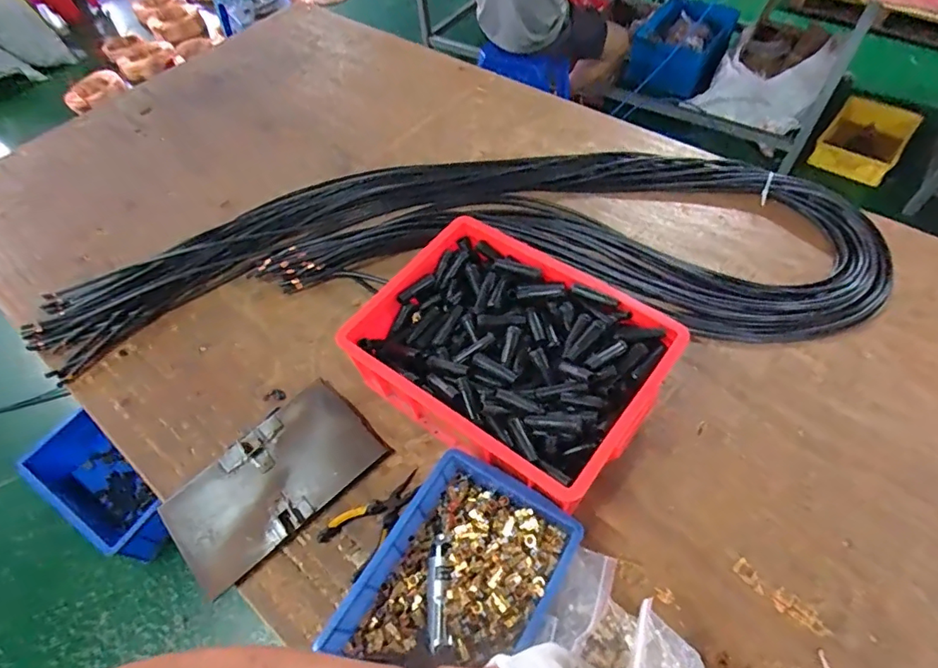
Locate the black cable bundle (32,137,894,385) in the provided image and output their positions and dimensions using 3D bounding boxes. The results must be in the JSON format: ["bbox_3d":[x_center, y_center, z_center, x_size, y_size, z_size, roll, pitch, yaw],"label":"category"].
[{"bbox_3d":[-0.040,-0.196,1.000,1.580,0.045,0.540,-2,56,3],"label":"black cable bundle"}]

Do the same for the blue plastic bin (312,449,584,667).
[{"bbox_3d":[-0.011,0.319,0.638,0.211,0.079,0.280,27,62,20],"label":"blue plastic bin"}]

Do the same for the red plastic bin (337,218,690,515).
[{"bbox_3d":[0.065,0.041,0.775,0.410,0.152,0.307,31,63,23],"label":"red plastic bin"}]

